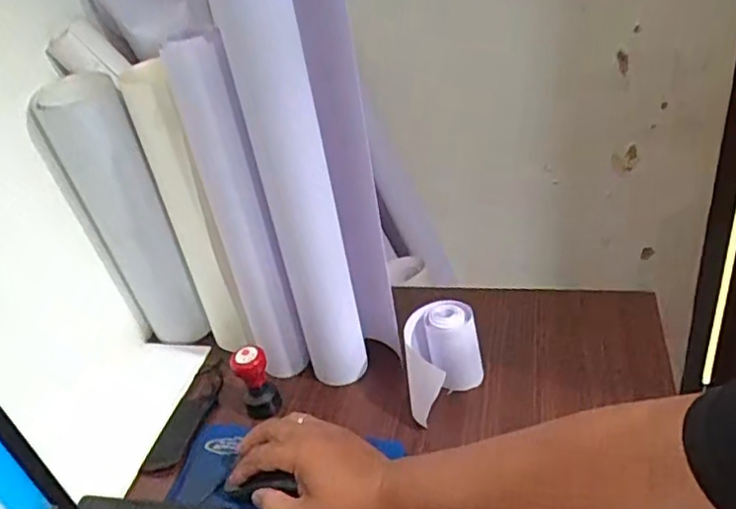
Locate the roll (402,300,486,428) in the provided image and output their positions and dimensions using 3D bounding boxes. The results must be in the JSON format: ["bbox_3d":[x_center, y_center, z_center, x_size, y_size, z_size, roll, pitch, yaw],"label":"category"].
[{"bbox_3d":[0.074,0.109,0.628,0.076,0.091,0.091,3,35,9],"label":"roll"}]

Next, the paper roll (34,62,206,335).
[{"bbox_3d":[-0.256,-0.034,0.691,0.085,0.307,0.060,-18,37,-19],"label":"paper roll"}]

